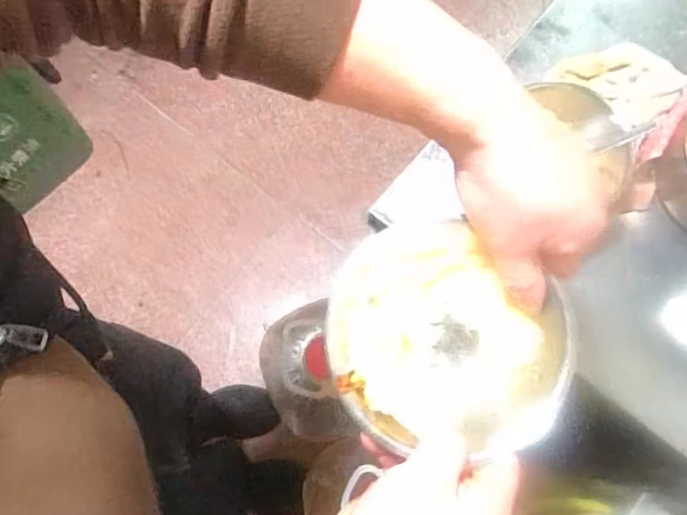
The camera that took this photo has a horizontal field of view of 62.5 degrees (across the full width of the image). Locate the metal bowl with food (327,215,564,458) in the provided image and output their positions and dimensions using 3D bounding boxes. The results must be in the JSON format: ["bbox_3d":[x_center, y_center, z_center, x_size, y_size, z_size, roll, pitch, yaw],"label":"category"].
[{"bbox_3d":[0.062,0.057,0.360,0.146,0.058,0.129,37,78,11],"label":"metal bowl with food"}]

